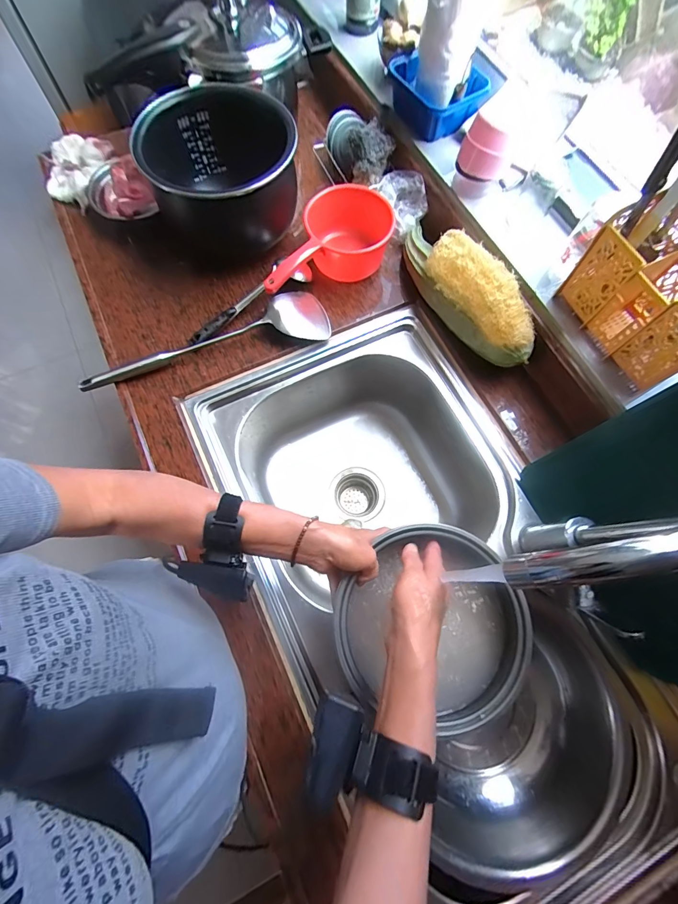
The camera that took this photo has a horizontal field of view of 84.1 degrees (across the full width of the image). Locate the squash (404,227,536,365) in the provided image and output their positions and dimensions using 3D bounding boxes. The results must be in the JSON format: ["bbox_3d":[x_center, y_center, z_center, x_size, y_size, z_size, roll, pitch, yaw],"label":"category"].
[{"bbox_3d":[0.184,-0.256,0.561,0.083,0.089,0.289,-34,75,-12],"label":"squash"}]

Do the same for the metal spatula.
[{"bbox_3d":[-0.205,-0.183,0.588,0.379,0.042,0.088,-16,72,-6],"label":"metal spatula"}]

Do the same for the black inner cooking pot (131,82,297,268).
[{"bbox_3d":[-0.177,-0.421,0.602,0.216,0.162,0.228,0,71,-1],"label":"black inner cooking pot"}]

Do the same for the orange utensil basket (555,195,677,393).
[{"bbox_3d":[0.375,-0.185,0.453,0.078,0.165,0.170,-24,73,-9],"label":"orange utensil basket"}]

